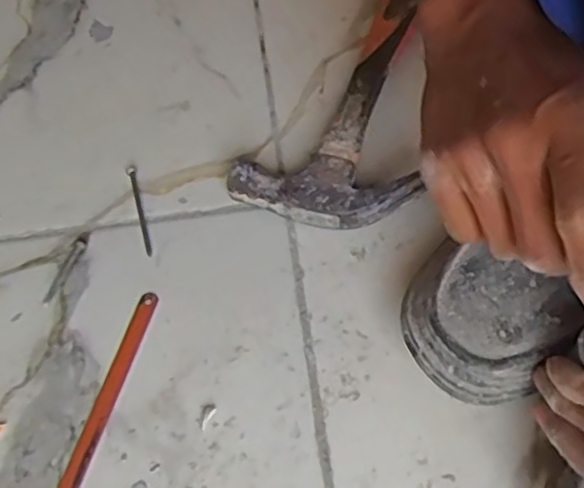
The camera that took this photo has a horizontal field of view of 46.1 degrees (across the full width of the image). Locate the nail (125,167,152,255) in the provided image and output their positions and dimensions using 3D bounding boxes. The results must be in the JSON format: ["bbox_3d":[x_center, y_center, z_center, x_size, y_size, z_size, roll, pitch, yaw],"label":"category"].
[{"bbox_3d":[-0.104,-0.024,0.465,0.007,0.005,0.072,-15,59,-5],"label":"nail"}]

